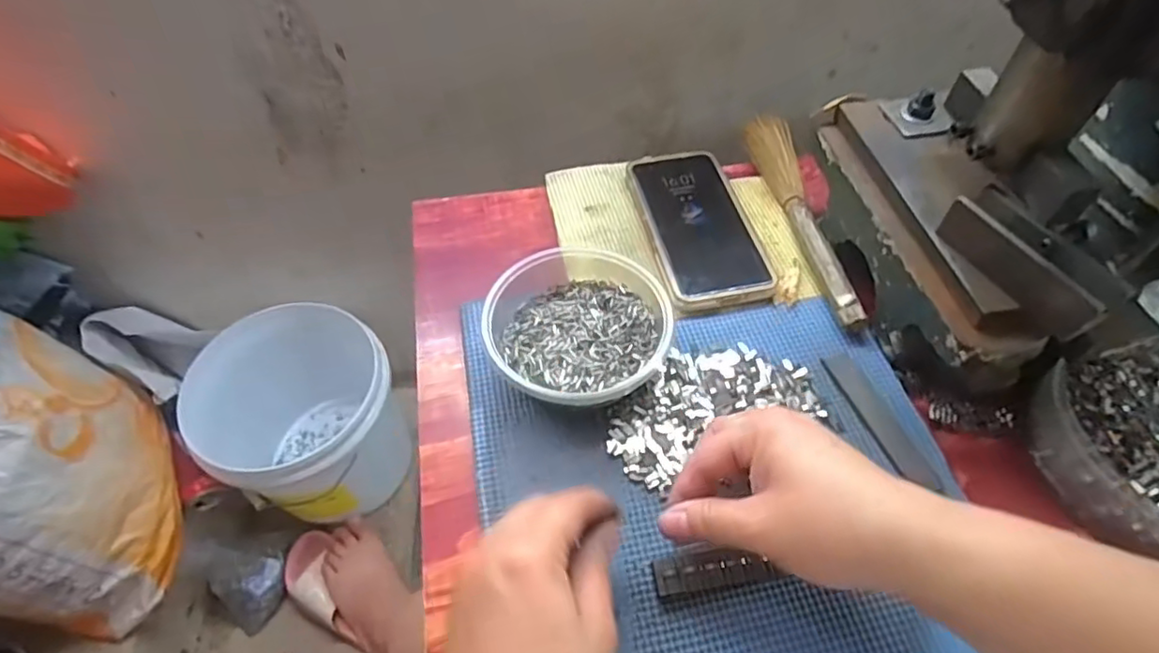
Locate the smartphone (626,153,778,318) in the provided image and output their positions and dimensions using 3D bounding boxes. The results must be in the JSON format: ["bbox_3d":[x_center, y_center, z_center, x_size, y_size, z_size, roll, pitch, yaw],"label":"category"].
[{"bbox_3d":[0.089,-0.080,0.470,0.077,0.009,0.157,-9,54,-7],"label":"smartphone"}]

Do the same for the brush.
[{"bbox_3d":[0.169,-0.093,0.476,0.038,0.019,0.229,-2,53,-2],"label":"brush"}]

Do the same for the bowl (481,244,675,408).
[{"bbox_3d":[-0.004,0.002,0.390,0.110,0.044,0.104,0,53,0],"label":"bowl"}]

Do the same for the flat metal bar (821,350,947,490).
[{"bbox_3d":[0.183,0.056,0.376,0.021,0.004,0.097,-14,55,-11],"label":"flat metal bar"}]

